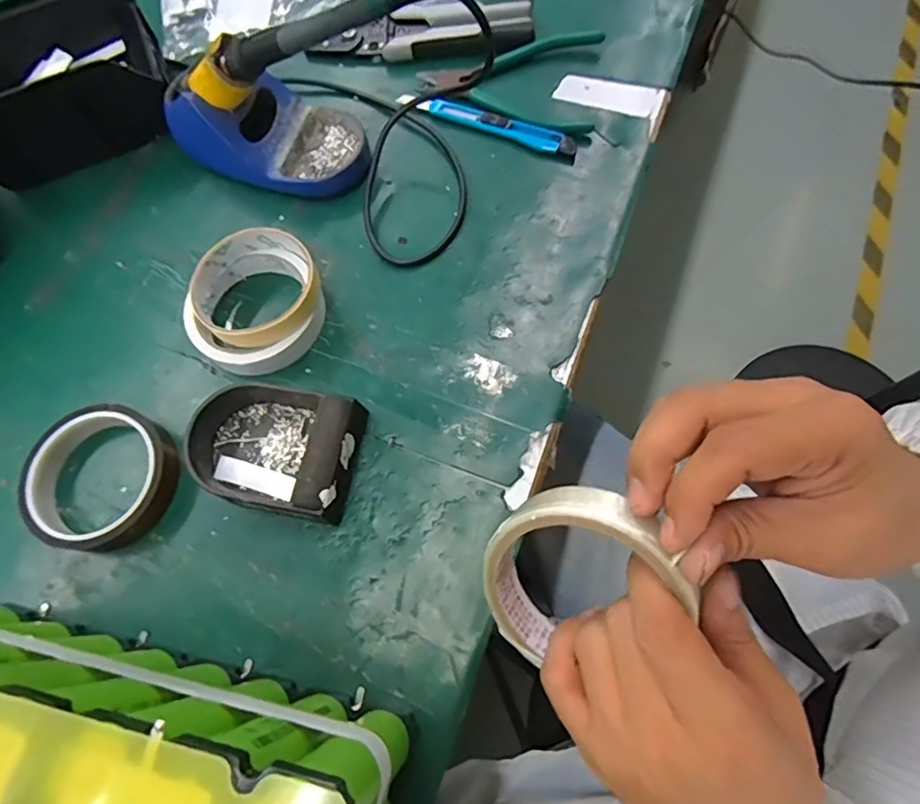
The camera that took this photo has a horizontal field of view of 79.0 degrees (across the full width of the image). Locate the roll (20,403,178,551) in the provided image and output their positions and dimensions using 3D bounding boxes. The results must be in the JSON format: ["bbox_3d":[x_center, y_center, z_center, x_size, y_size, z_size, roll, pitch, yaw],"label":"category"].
[{"bbox_3d":[-0.232,0.050,0.362,0.086,0.030,0.090,-1,71,3],"label":"roll"}]

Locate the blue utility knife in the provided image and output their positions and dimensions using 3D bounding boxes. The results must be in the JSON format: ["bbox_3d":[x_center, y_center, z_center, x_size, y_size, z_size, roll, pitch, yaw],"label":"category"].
[{"bbox_3d":[0.021,-0.228,0.450,0.153,0.009,0.020,24,74,12],"label":"blue utility knife"}]

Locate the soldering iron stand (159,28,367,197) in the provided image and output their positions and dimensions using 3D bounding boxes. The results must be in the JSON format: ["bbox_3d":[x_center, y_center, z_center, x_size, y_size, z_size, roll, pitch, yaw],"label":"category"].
[{"bbox_3d":[-0.151,-0.216,0.419,0.154,0.081,0.084,6,71,6],"label":"soldering iron stand"}]

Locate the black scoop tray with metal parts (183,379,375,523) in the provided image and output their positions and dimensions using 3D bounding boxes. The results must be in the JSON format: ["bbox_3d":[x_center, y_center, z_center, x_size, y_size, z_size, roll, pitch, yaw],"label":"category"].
[{"bbox_3d":[-0.118,0.028,0.350,0.104,0.035,0.080,10,72,7],"label":"black scoop tray with metal parts"}]

